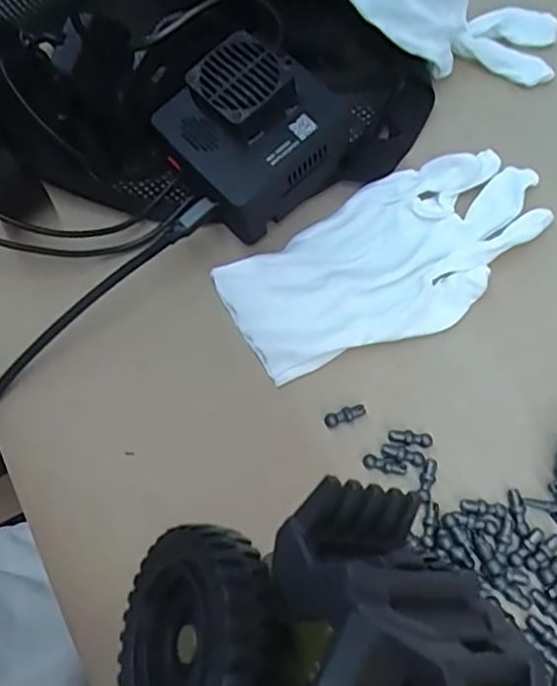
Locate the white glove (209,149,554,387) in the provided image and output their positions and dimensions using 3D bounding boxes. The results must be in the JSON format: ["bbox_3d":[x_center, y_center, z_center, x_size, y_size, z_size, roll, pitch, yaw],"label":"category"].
[{"bbox_3d":[0.062,-0.045,0.325,0.179,0.019,0.085,-33,73,-11],"label":"white glove"}]

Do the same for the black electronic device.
[{"bbox_3d":[-0.014,-0.109,0.321,0.080,0.057,0.076,-39,73,-15],"label":"black electronic device"}]

